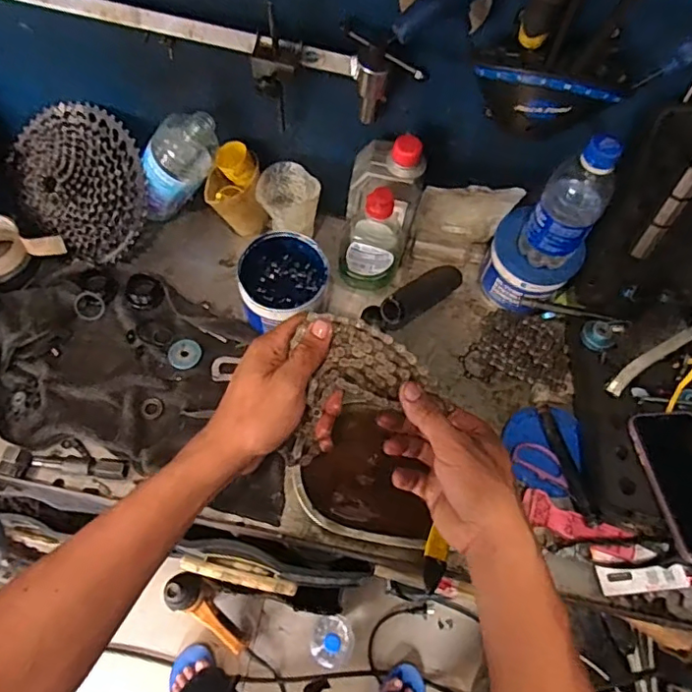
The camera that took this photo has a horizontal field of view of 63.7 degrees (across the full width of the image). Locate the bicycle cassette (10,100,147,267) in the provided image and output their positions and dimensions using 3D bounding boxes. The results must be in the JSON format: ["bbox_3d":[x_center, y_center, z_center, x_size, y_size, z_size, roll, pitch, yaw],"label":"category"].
[{"bbox_3d":[-0.326,-0.199,0.675,0.173,0.057,0.193,-42,94,11],"label":"bicycle cassette"}]

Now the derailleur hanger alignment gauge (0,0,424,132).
[{"bbox_3d":[-0.141,-0.282,0.559,0.425,0.099,0.061,14,64,4],"label":"derailleur hanger alignment gauge"}]

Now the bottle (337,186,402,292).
[{"bbox_3d":[0.032,-0.124,0.658,0.075,0.164,0.044,0,64,-3],"label":"bottle"}]

